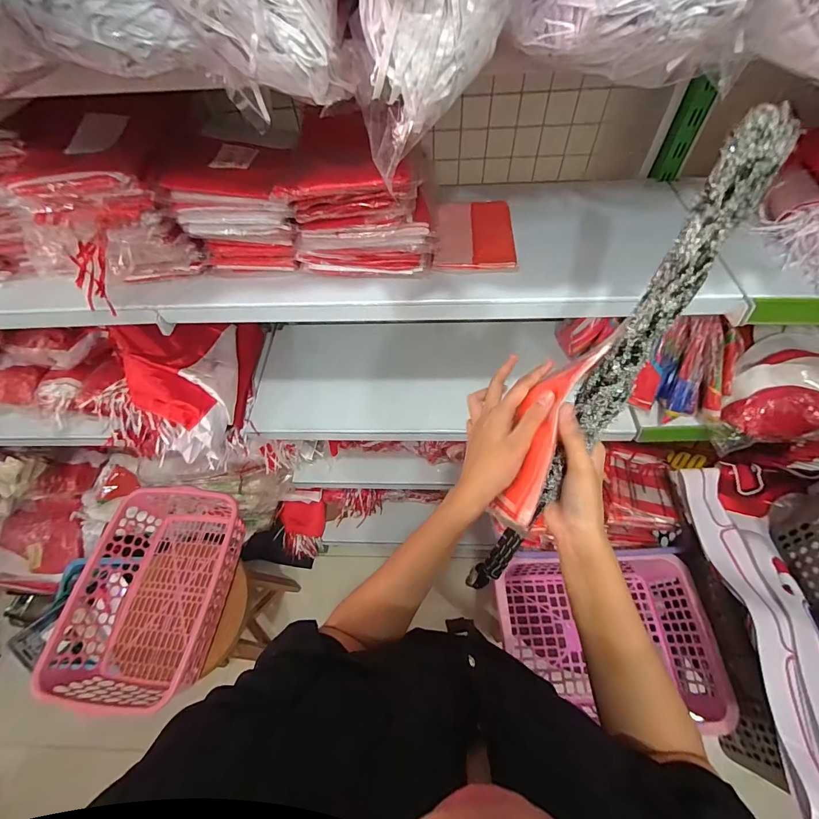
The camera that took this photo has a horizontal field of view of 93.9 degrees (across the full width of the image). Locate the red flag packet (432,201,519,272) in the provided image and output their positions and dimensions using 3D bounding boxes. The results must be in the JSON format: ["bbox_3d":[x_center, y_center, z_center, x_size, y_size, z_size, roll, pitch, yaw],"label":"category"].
[{"bbox_3d":[0.111,-0.300,0.653,0.129,0.010,0.199,3,57,6],"label":"red flag packet"}]

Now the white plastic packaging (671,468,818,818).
[{"bbox_3d":[0.585,0.338,0.616,0.138,0.054,0.523,-2,57,3],"label":"white plastic packaging"}]

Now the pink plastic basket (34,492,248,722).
[{"bbox_3d":[-0.592,0.427,0.916,0.314,0.143,0.434,4,57,7],"label":"pink plastic basket"}]

